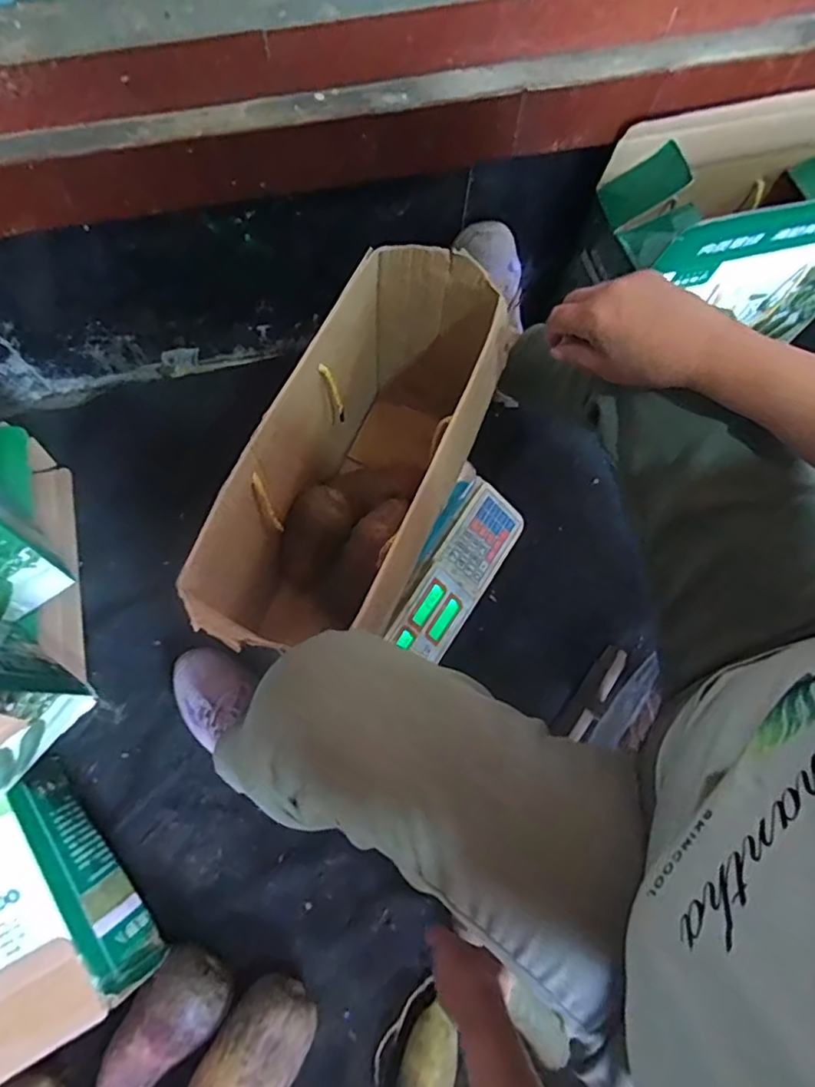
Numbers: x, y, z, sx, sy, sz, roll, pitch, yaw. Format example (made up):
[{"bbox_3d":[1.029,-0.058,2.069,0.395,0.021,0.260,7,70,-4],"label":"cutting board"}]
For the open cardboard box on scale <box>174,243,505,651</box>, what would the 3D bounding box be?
[{"bbox_3d":[-0.050,-0.057,0.654,0.150,0.293,0.396,21,73,5],"label":"open cardboard box on scale"}]

